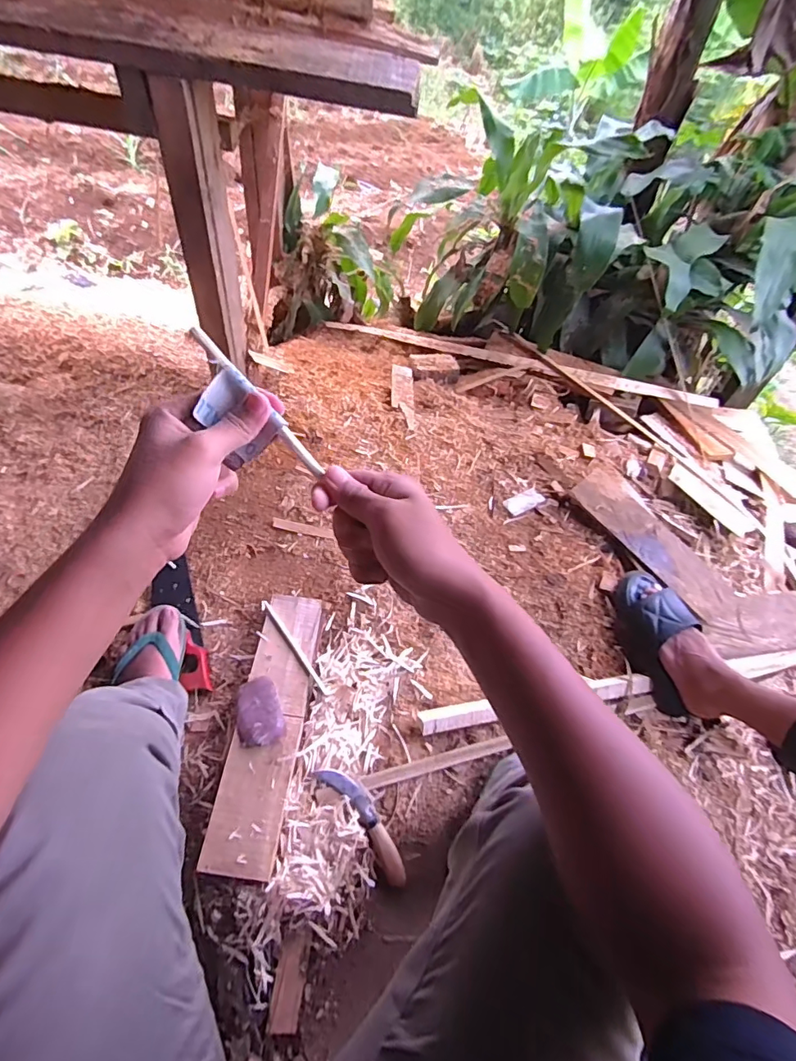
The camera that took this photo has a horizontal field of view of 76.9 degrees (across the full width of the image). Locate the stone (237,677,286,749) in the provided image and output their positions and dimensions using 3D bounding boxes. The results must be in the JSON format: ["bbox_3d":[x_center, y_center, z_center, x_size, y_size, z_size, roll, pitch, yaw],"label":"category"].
[{"bbox_3d":[-0.210,0.273,0.756,0.065,0.019,0.101,-12,58,-13],"label":"stone"}]

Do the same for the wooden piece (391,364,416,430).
[{"bbox_3d":[0.012,-0.358,1.292,0.057,0.006,0.263,2,56,-4],"label":"wooden piece"}]

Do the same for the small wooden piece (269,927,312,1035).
[{"bbox_3d":[-0.132,0.557,0.622,0.036,0.006,0.099,16,59,-13],"label":"small wooden piece"}]

